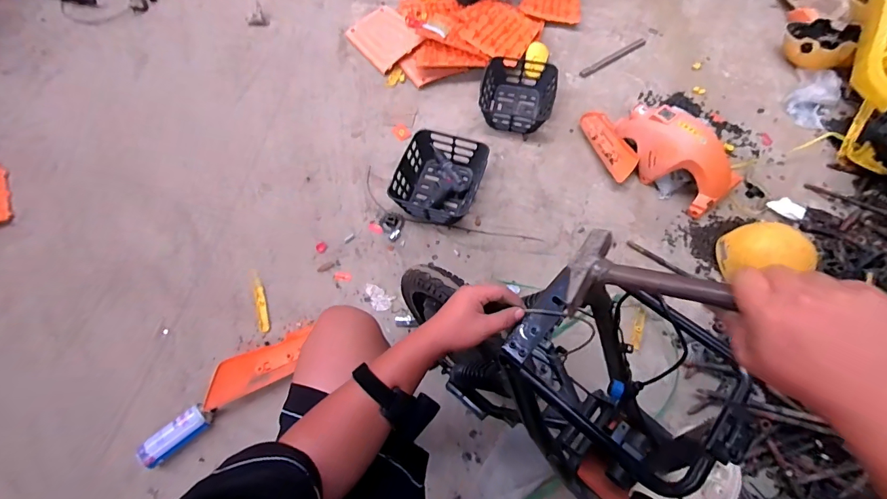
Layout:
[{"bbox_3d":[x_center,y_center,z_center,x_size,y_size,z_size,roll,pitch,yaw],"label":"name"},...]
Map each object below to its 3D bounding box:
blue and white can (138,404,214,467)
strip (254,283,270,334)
[{"bbox_3d":[-0.630,0.436,0.970,0.167,0.048,0.055,-39,67,-22],"label":"blue and white can"},{"bbox_3d":[-0.520,0.165,1.176,0.031,0.010,0.145,-17,61,-11],"label":"strip"}]

